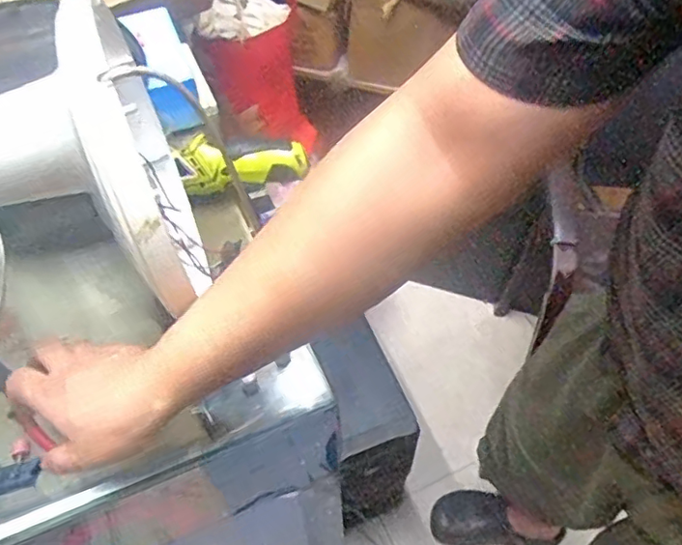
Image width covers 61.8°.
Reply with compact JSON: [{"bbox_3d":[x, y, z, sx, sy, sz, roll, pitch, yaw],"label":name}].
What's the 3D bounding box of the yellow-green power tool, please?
[{"bbox_3d":[-0.112,-0.122,0.625,0.141,0.070,0.058,-5,53,-4],"label":"yellow-green power tool"}]

